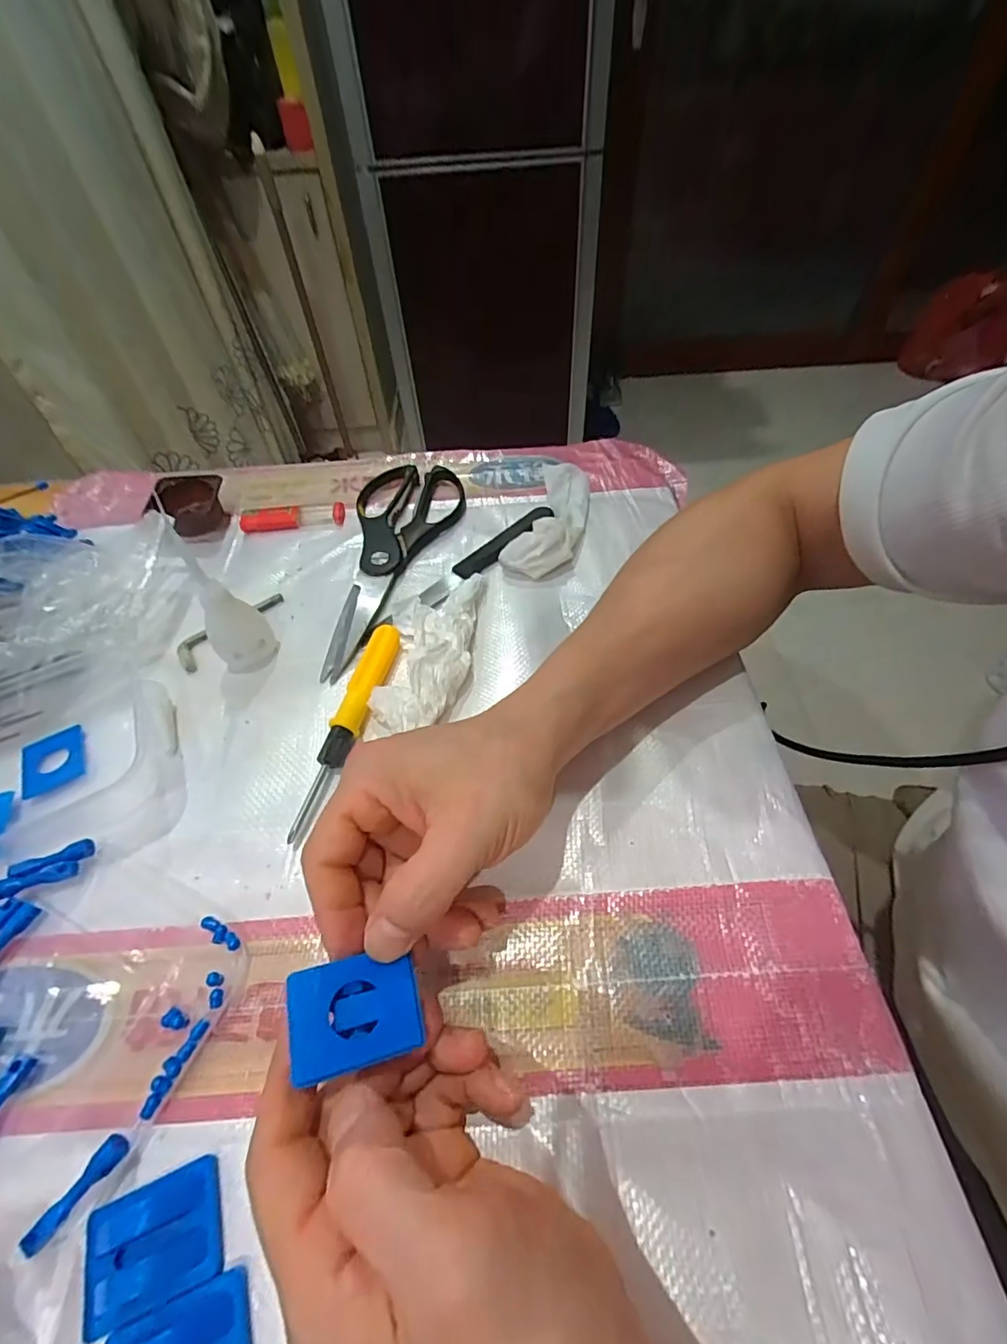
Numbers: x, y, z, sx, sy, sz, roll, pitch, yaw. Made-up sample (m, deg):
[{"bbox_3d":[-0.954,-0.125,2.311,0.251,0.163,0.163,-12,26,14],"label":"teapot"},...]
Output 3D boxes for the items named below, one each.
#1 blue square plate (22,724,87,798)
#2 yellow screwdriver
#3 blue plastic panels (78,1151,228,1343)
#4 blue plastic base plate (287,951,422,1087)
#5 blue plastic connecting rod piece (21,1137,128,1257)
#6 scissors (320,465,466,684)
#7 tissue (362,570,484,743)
[{"bbox_3d":[-0.266,0.052,0.311,0.033,0.004,0.040,-28,57,-18],"label":"blue square plate"},{"bbox_3d":[-0.091,0.028,0.308,0.016,0.020,0.137,11,54,10],"label":"yellow screwdriver"},{"bbox_3d":[-0.125,0.202,0.187,0.043,0.009,0.034,-20,55,-12],"label":"blue plastic panels"},{"bbox_3d":[-0.052,0.119,0.186,0.042,0.004,0.034,-7,54,-18],"label":"blue plastic base plate"},{"bbox_3d":[-0.157,0.192,0.195,0.009,0.012,0.038,35,62,25],"label":"blue plastic connecting rod piece"},{"bbox_3d":[-0.077,-0.090,0.401,0.085,0.015,0.222,-2,53,1],"label":"scissors"},{"bbox_3d":[-0.049,-0.019,0.334,0.056,0.031,0.118,3,53,5],"label":"tissue"}]

